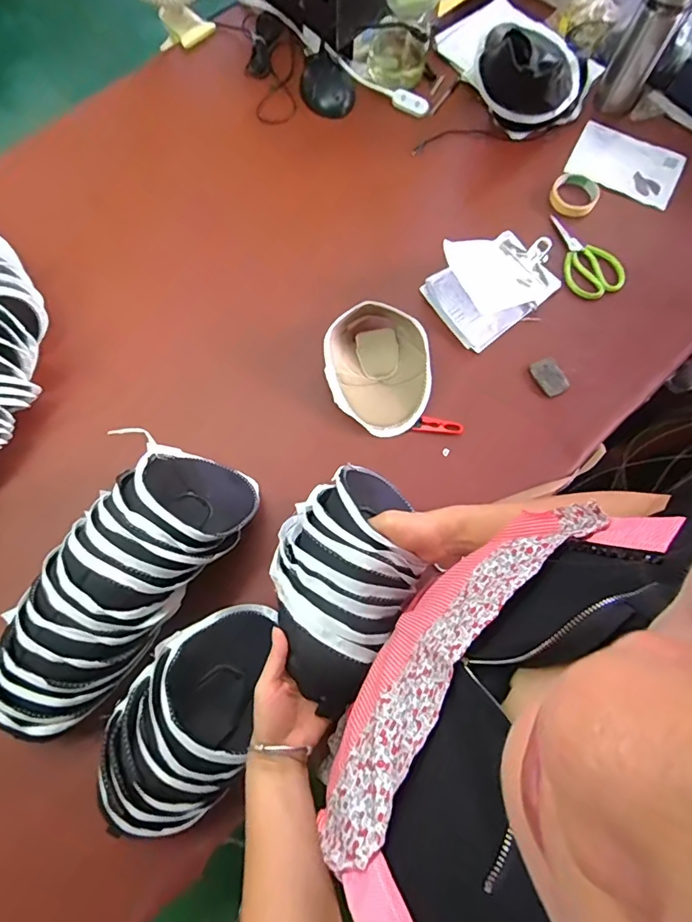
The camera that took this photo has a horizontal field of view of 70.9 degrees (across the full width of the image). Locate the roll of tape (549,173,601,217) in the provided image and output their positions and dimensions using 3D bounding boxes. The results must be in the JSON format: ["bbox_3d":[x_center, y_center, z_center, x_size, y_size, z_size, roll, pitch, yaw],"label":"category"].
[{"bbox_3d":[0.446,-0.522,0.943,0.088,0.023,0.102,30,76,8],"label":"roll of tape"}]

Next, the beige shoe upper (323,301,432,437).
[{"bbox_3d":[0.054,-0.157,0.819,0.173,0.075,0.213,-3,74,-1],"label":"beige shoe upper"}]

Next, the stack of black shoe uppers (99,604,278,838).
[{"bbox_3d":[-0.193,0.317,0.613,0.167,0.122,0.273,37,77,10],"label":"stack of black shoe uppers"}]

